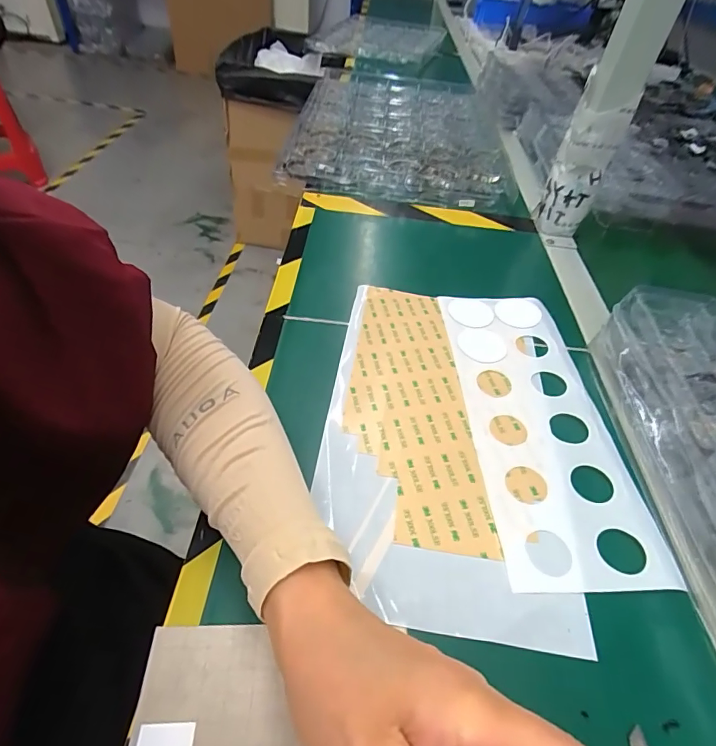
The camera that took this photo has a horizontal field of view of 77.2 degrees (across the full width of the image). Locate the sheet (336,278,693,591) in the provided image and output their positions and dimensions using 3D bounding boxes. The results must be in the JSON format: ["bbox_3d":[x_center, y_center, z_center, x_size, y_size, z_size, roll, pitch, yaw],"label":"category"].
[{"bbox_3d":[0.092,0.025,0.355,0.192,0.006,0.275,2,46,-4],"label":"sheet"}]

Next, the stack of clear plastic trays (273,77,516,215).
[{"bbox_3d":[0.065,-0.395,0.728,0.318,0.039,0.466,8,46,-1],"label":"stack of clear plastic trays"}]

